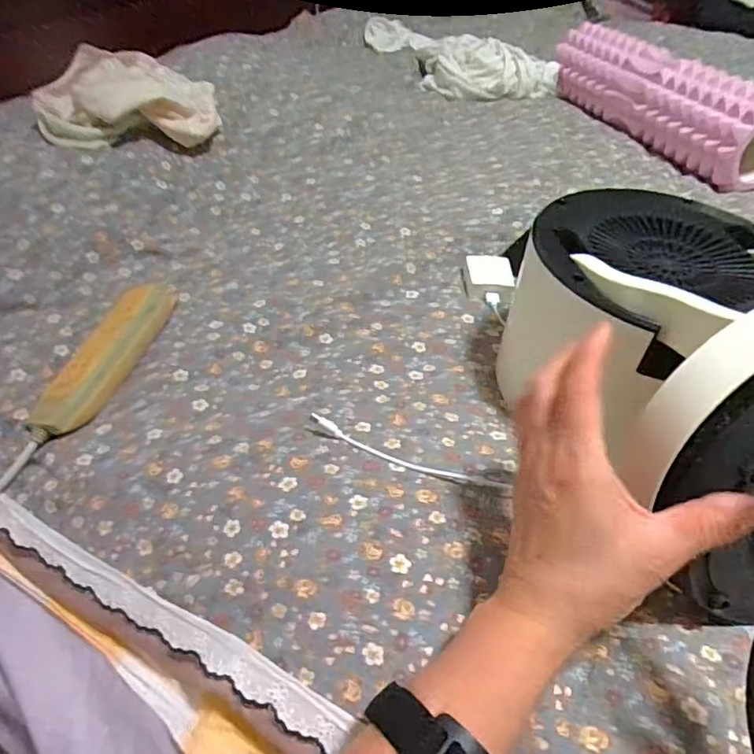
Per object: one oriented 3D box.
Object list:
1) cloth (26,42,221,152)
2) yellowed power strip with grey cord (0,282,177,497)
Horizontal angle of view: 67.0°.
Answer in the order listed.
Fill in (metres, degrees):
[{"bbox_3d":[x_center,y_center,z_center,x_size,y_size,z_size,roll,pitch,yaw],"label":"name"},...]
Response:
[{"bbox_3d":[-0.280,-0.314,0.651,0.165,0.095,0.130,3,41,7],"label":"cloth"},{"bbox_3d":[-0.267,0.049,0.476,0.064,0.056,0.337,17,63,21],"label":"yellowed power strip with grey cord"}]

